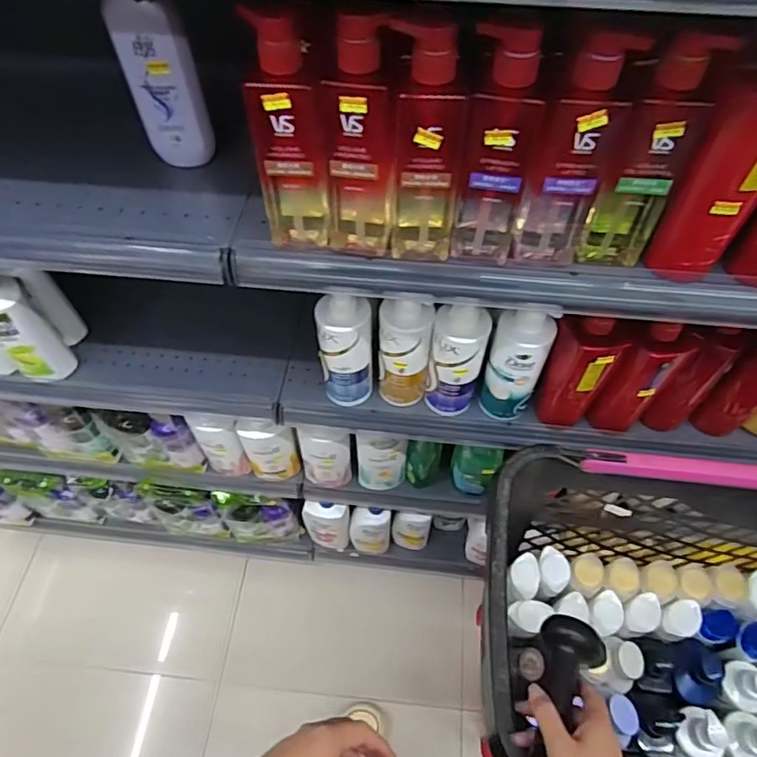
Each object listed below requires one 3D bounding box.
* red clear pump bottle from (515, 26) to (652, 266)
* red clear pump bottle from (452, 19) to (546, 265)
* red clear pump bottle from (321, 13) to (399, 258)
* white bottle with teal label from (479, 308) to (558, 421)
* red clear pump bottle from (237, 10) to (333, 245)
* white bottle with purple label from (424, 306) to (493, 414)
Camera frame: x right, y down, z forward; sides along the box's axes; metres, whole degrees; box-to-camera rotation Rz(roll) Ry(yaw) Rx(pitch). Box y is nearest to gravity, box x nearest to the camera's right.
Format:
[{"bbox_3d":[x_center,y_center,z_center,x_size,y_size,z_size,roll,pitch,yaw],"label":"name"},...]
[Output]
[{"bbox_3d":[0.176,-0.192,0.492,0.060,0.210,0.054,20,59,12],"label":"red clear pump bottle"},{"bbox_3d":[0.109,-0.199,0.496,0.063,0.222,0.046,9,58,5],"label":"red clear pump bottle"},{"bbox_3d":[-0.018,-0.211,0.503,0.073,0.215,0.045,0,57,-1],"label":"red clear pump bottle"},{"bbox_3d":[0.198,-0.020,0.775,0.085,0.205,0.065,17,59,10],"label":"white bottle with teal label"},{"bbox_3d":[-0.081,-0.214,0.505,0.075,0.212,0.042,-6,58,-4],"label":"red clear pump bottle"},{"bbox_3d":[0.110,-0.021,0.771,0.075,0.209,0.056,13,58,8],"label":"white bottle with purple label"}]

